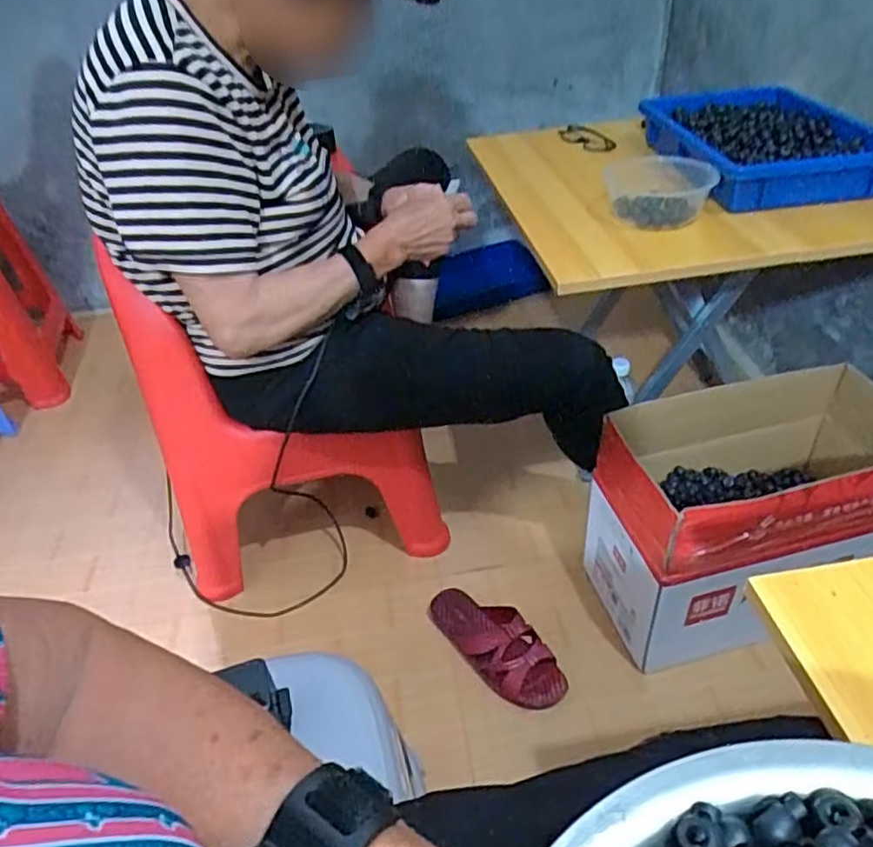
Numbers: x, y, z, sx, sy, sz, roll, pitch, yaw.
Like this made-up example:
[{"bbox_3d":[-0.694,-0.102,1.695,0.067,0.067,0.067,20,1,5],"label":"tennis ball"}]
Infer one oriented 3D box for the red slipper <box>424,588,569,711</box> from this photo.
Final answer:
[{"bbox_3d":[0.083,0.315,0.975,0.091,0.046,0.235,-31,46,-28],"label":"red slipper"}]

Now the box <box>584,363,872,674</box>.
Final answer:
[{"bbox_3d":[0.471,0.119,0.951,0.467,0.277,0.243,-11,40,-7],"label":"box"}]

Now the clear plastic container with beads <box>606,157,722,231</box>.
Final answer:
[{"bbox_3d":[0.324,-0.339,0.968,0.150,0.049,0.165,3,40,10],"label":"clear plastic container with beads"}]

